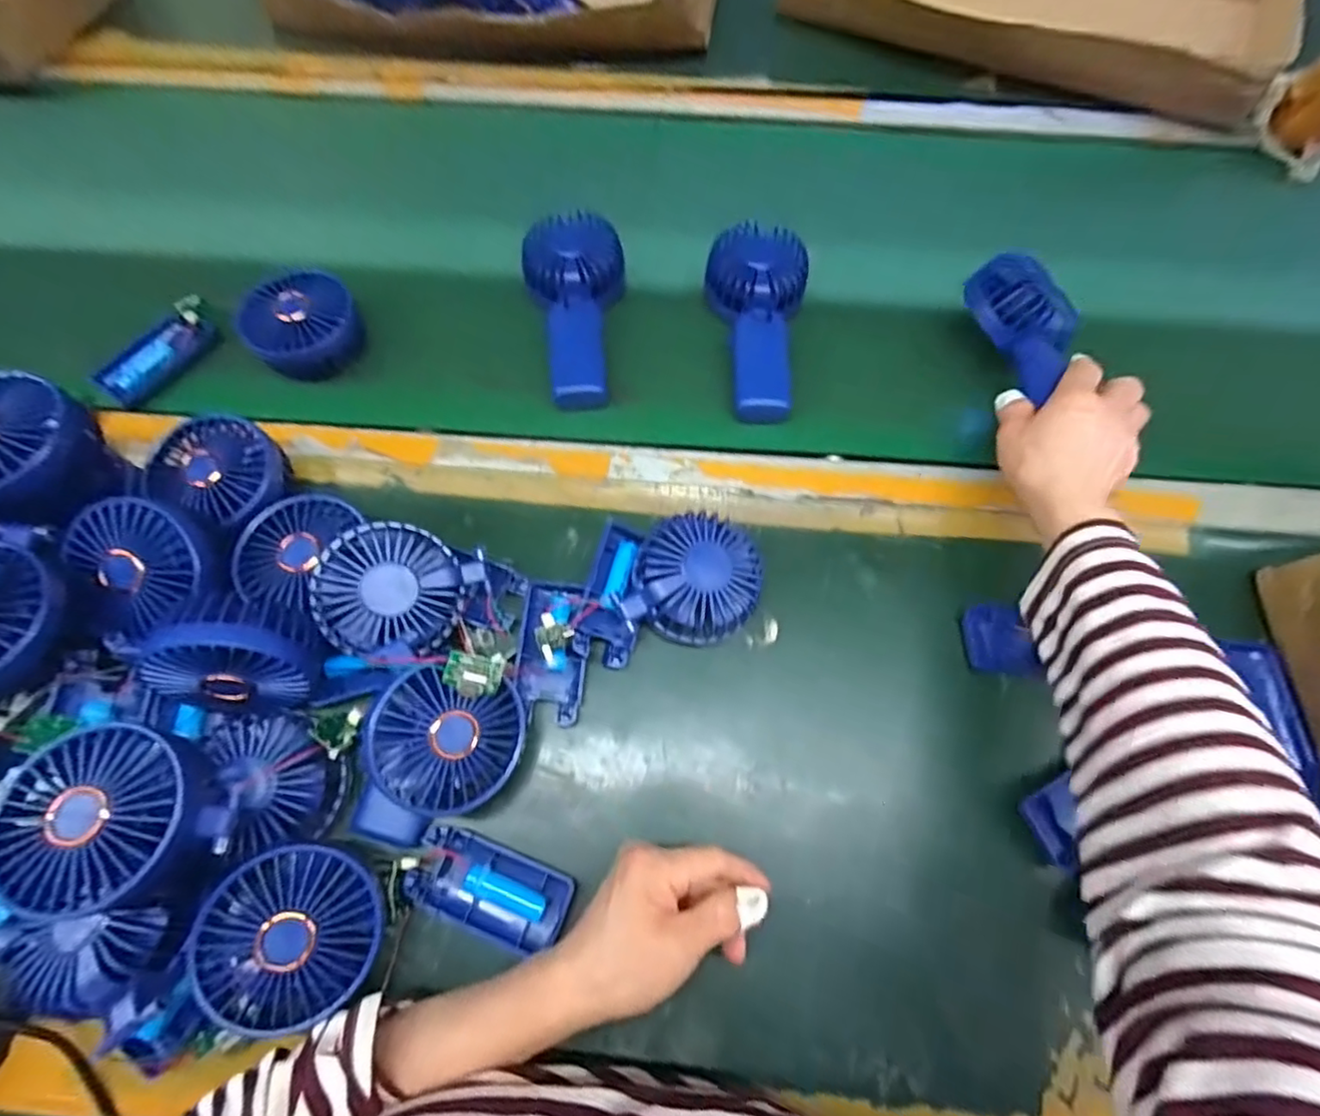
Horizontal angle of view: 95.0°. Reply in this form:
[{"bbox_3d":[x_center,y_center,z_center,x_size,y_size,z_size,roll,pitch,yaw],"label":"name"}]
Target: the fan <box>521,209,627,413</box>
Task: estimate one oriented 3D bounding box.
[{"bbox_3d":[-0.066,-0.201,0.490,0.080,0.036,0.168,-6,69,-3],"label":"fan"}]

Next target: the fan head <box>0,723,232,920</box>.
[{"bbox_3d":[-0.274,0.129,0.305,0.086,0.043,0.086,0,69,0],"label":"fan head"}]

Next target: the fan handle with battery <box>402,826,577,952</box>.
[{"bbox_3d":[-0.098,0.192,0.353,0.092,0.015,0.045,19,70,6],"label":"fan handle with battery"}]

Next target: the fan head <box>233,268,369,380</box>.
[{"bbox_3d":[-0.283,-0.185,0.481,0.081,0.033,0.080,0,69,0],"label":"fan head"}]

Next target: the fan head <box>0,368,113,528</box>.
[{"bbox_3d":[-0.392,-0.063,0.374,0.078,0.058,0.084,21,70,7],"label":"fan head"}]

